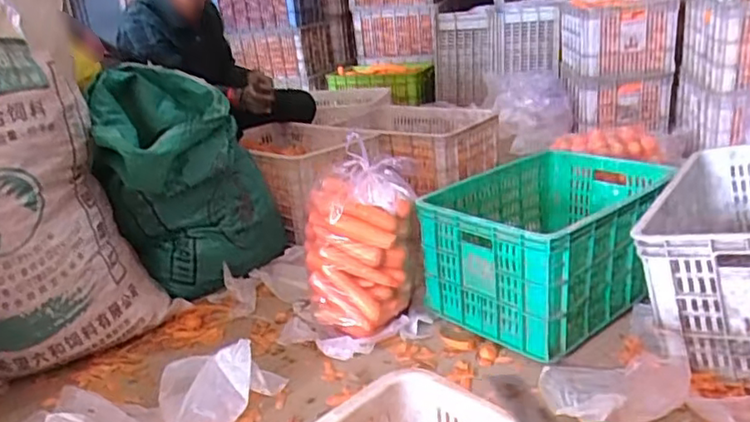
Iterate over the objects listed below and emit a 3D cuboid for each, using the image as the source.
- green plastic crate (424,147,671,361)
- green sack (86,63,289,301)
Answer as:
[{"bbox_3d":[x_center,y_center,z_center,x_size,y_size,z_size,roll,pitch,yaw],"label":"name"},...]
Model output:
[{"bbox_3d":[0.384,0.051,1.346,0.514,0.246,0.366,-21,25,-35],"label":"green plastic crate"},{"bbox_3d":[-0.445,-0.079,1.486,0.377,0.495,0.331,-10,21,-12],"label":"green sack"}]

